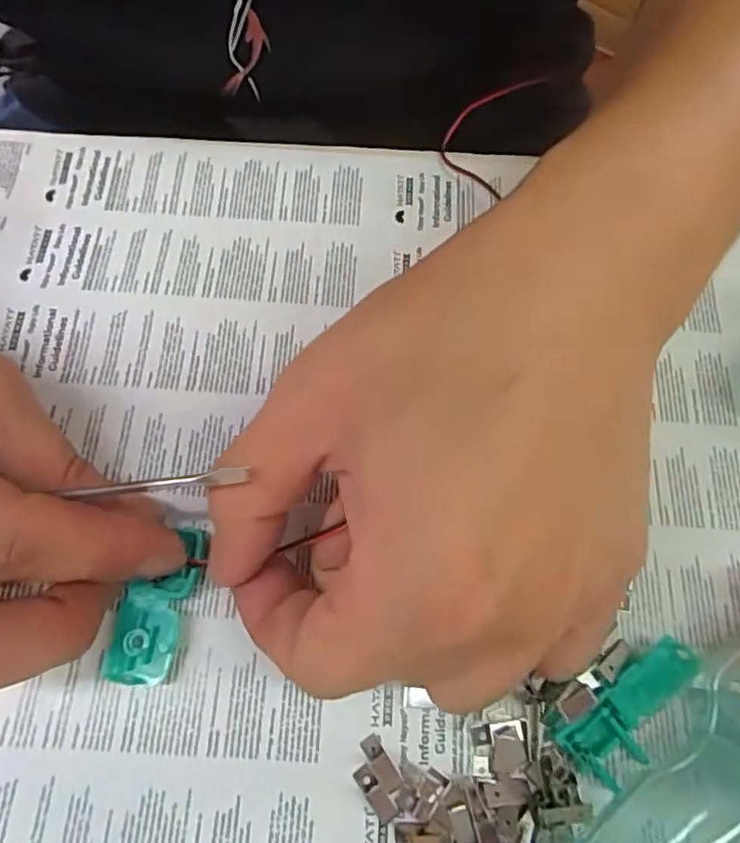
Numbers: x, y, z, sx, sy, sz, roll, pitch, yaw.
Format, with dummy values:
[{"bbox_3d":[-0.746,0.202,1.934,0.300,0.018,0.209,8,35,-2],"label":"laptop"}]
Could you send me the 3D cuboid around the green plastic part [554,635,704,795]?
[{"bbox_3d":[0.072,0.078,0.163,0.044,0.008,0.018,-35,77,-12],"label":"green plastic part"}]

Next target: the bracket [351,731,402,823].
[{"bbox_3d":[0.002,0.094,0.158,0.010,0.004,0.019,-28,75,-11],"label":"bracket"}]

